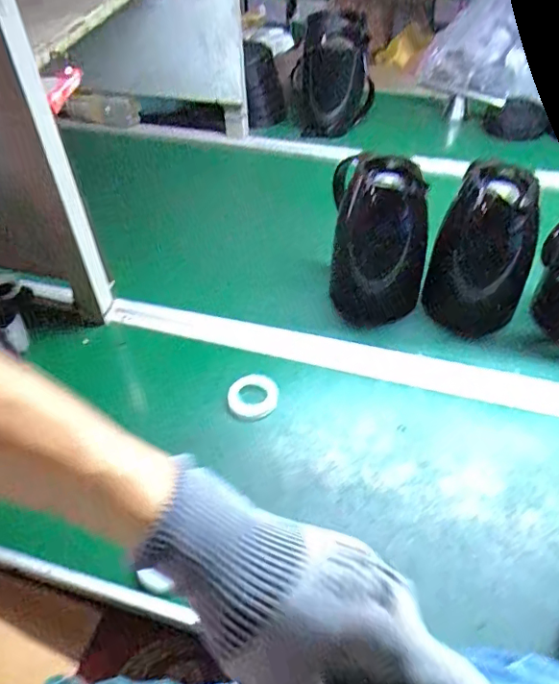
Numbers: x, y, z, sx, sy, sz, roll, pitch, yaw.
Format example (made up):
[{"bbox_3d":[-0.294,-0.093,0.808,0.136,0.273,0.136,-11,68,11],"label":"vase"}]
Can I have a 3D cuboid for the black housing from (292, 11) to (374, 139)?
[{"bbox_3d":[0.112,-0.559,1.133,0.166,0.193,0.160,-1,46,0],"label":"black housing"}]

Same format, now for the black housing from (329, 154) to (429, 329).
[{"bbox_3d":[0.139,-0.141,0.749,0.125,0.250,0.074,3,41,11],"label":"black housing"}]

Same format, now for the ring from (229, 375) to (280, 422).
[{"bbox_3d":[-0.032,0.066,0.653,0.062,0.012,0.058,-1,46,1],"label":"ring"}]

